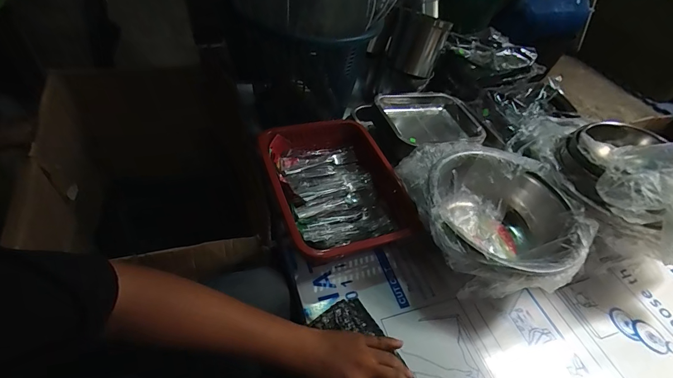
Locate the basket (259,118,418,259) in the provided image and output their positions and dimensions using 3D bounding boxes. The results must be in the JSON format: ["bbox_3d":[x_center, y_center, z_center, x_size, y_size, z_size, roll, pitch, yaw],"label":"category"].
[{"bbox_3d":[0.003,-0.007,0.735,0.260,0.080,0.328,-12,51,-17],"label":"basket"}]

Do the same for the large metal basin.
[{"bbox_3d":[0.296,0.061,0.675,0.257,0.120,0.270,4,48,-4],"label":"large metal basin"}]

